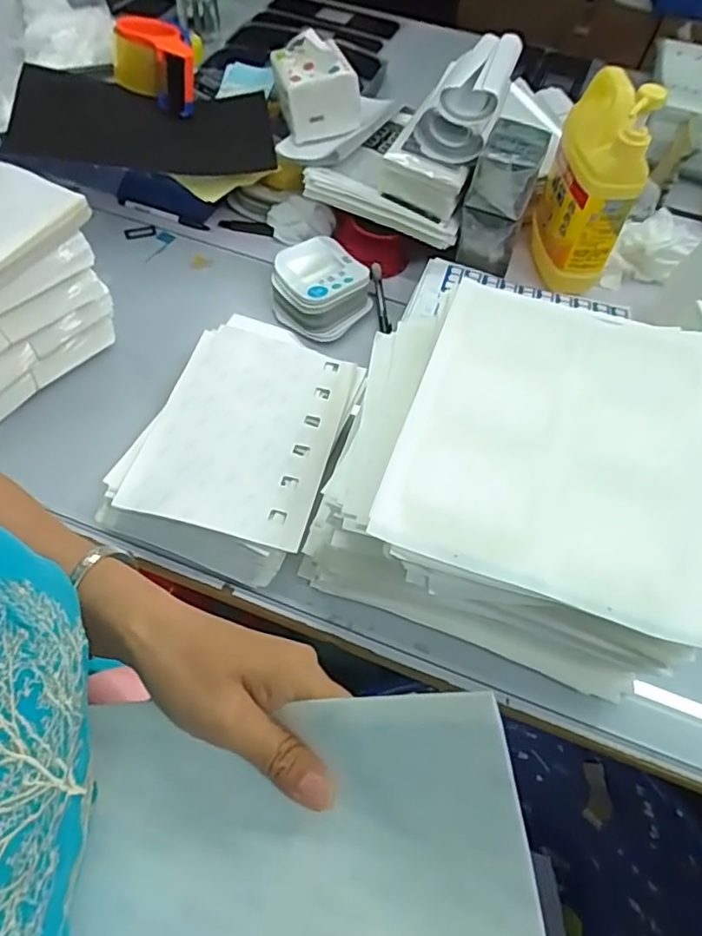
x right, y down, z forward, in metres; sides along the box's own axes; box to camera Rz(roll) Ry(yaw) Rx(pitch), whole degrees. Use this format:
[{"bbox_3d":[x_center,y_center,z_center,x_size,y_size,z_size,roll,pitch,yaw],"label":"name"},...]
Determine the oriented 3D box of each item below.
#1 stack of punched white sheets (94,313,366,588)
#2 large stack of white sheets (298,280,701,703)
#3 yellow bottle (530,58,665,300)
[{"bbox_3d":[-0.101,-0.035,0.602,0.178,0.046,0.271,17,58,8],"label":"stack of punched white sheets"},{"bbox_3d":[0.131,0.010,0.517,0.288,0.170,0.261,15,57,6],"label":"large stack of white sheets"},{"bbox_3d":[0.269,-0.330,0.715,0.072,0.223,0.132,1,57,-3],"label":"yellow bottle"}]

